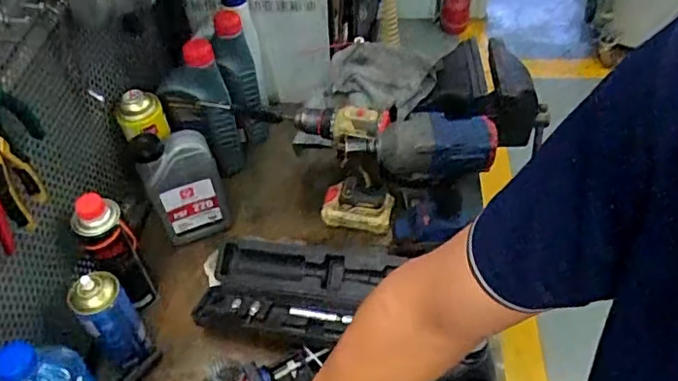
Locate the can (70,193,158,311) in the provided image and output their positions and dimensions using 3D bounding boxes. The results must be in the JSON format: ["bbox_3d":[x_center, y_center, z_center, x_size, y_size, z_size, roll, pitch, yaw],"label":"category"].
[{"bbox_3d":[-0.315,0.094,0.807,0.057,0.202,0.057,-2,48,2],"label":"can"}]

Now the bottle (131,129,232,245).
[{"bbox_3d":[-0.244,-0.006,0.899,0.111,0.189,0.060,-16,49,-11],"label":"bottle"}]

